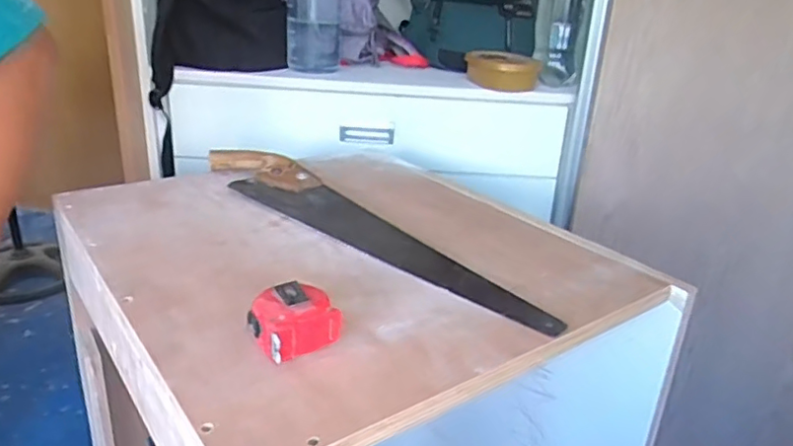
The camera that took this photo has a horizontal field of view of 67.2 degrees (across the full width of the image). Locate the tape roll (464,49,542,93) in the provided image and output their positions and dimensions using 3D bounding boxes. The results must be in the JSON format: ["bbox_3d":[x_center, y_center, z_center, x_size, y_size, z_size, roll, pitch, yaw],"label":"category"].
[{"bbox_3d":[0.212,-0.309,1.208,0.113,0.061,0.121,-9,24,-28],"label":"tape roll"}]

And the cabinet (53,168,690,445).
[{"bbox_3d":[-0.076,0.374,0.823,0.492,0.833,0.544,-12,26,-34],"label":"cabinet"}]

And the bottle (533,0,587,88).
[{"bbox_3d":[0.321,-0.419,1.164,0.085,0.282,0.104,6,22,8],"label":"bottle"}]

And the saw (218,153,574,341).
[{"bbox_3d":[-0.046,-0.008,0.705,0.547,0.026,0.084,23,30,36],"label":"saw"}]

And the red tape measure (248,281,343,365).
[{"bbox_3d":[-0.082,0.076,0.481,0.062,0.039,0.051,-13,30,-36],"label":"red tape measure"}]

